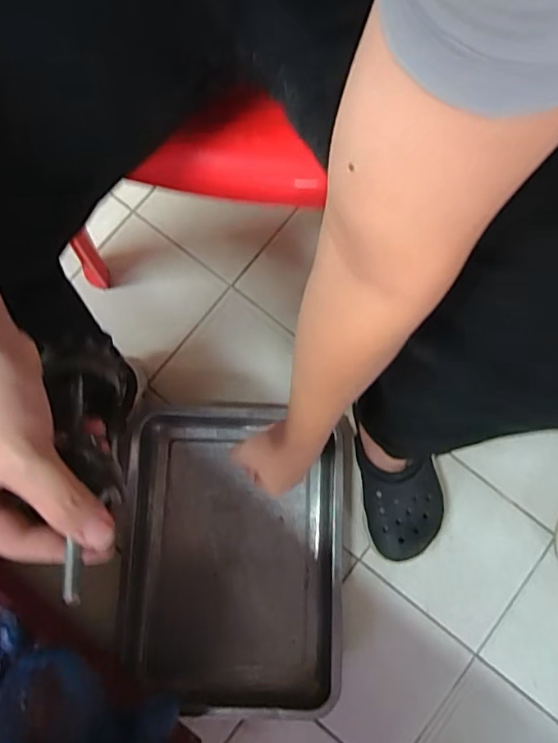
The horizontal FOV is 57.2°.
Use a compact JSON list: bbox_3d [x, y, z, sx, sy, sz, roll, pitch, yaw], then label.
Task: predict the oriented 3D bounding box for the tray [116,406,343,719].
[{"bbox_3d":[-0.067,0.243,0.695,0.297,0.056,0.387,1,78,2],"label":"tray"}]

